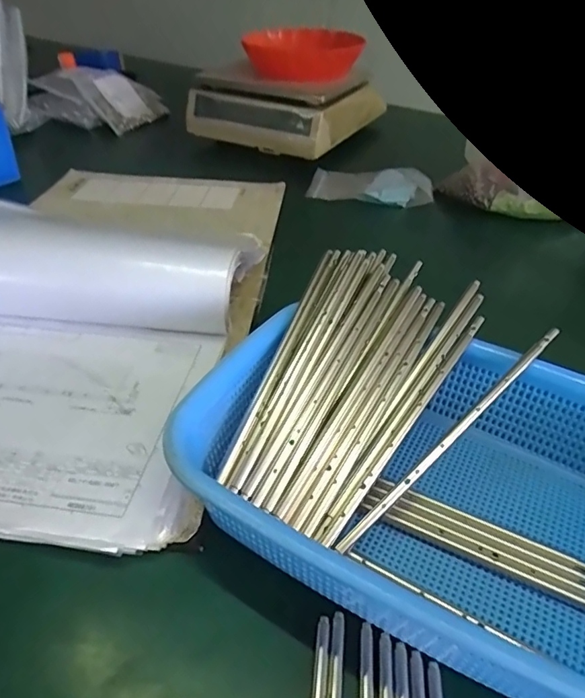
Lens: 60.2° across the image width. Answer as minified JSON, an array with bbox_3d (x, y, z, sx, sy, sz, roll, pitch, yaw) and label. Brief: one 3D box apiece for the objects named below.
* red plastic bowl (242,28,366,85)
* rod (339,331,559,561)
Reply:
[{"bbox_3d":[0.025,-0.522,0.902,0.197,0.069,0.156,22,44,23],"label":"red plastic bowl"},{"bbox_3d":[0.106,0.055,0.329,0.211,0.008,0.007,-40,53,-15],"label":"rod"}]

